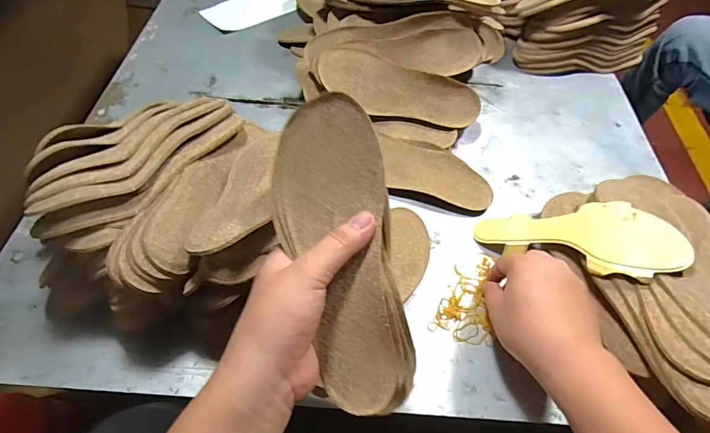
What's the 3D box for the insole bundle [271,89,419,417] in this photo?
[{"bbox_3d":[-0.014,0.028,0.335,0.098,0.032,0.245,-15,78,19],"label":"insole bundle"}]

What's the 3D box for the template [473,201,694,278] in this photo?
[{"bbox_3d":[0.245,0.018,0.475,0.218,0.014,0.081,9,69,51],"label":"template"}]

